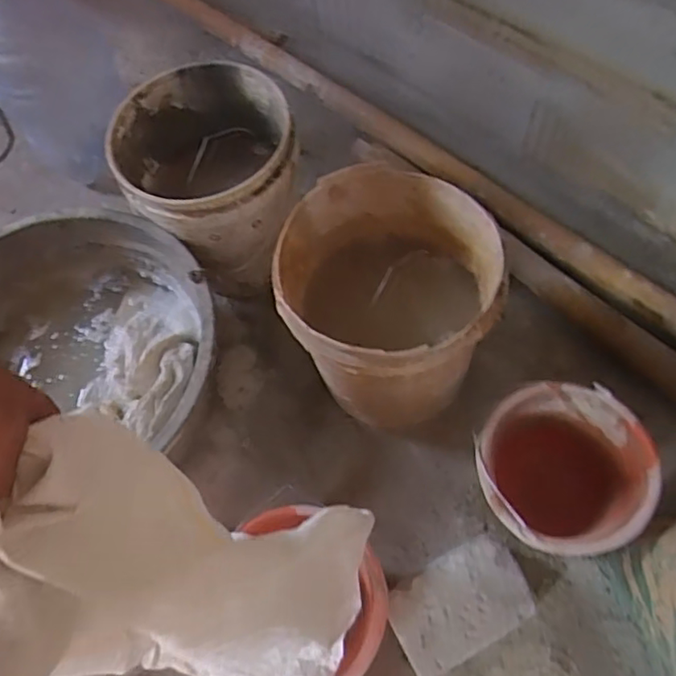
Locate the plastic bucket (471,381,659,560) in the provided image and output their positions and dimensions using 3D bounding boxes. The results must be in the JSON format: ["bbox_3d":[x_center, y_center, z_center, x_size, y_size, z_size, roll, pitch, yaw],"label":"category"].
[{"bbox_3d":[0.319,0.201,0.875,0.221,0.174,0.222,-2,65,5],"label":"plastic bucket"}]

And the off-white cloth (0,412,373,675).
[{"bbox_3d":[-0.171,0.207,0.524,0.185,0.524,0.212,2,62,27],"label":"off-white cloth"}]

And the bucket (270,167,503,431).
[{"bbox_3d":[0.065,-0.033,0.891,0.290,0.322,0.271,-2,65,5],"label":"bucket"}]

